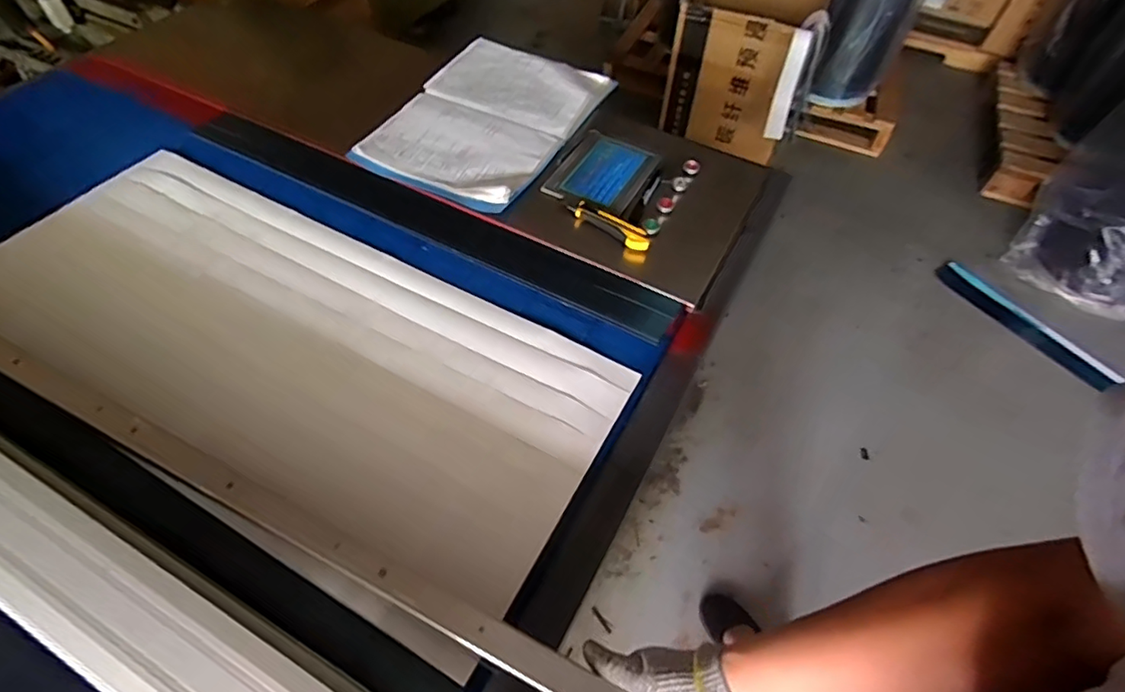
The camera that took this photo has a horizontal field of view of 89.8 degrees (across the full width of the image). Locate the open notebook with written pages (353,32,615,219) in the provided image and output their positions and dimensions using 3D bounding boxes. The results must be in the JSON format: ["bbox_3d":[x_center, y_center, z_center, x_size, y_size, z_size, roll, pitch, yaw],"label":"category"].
[{"bbox_3d":[-0.135,-0.427,1.040,0.310,0.020,0.443,22,57,13],"label":"open notebook with written pages"}]

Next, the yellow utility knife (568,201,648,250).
[{"bbox_3d":[0.074,-0.189,0.885,0.145,0.025,0.032,32,59,19],"label":"yellow utility knife"}]

